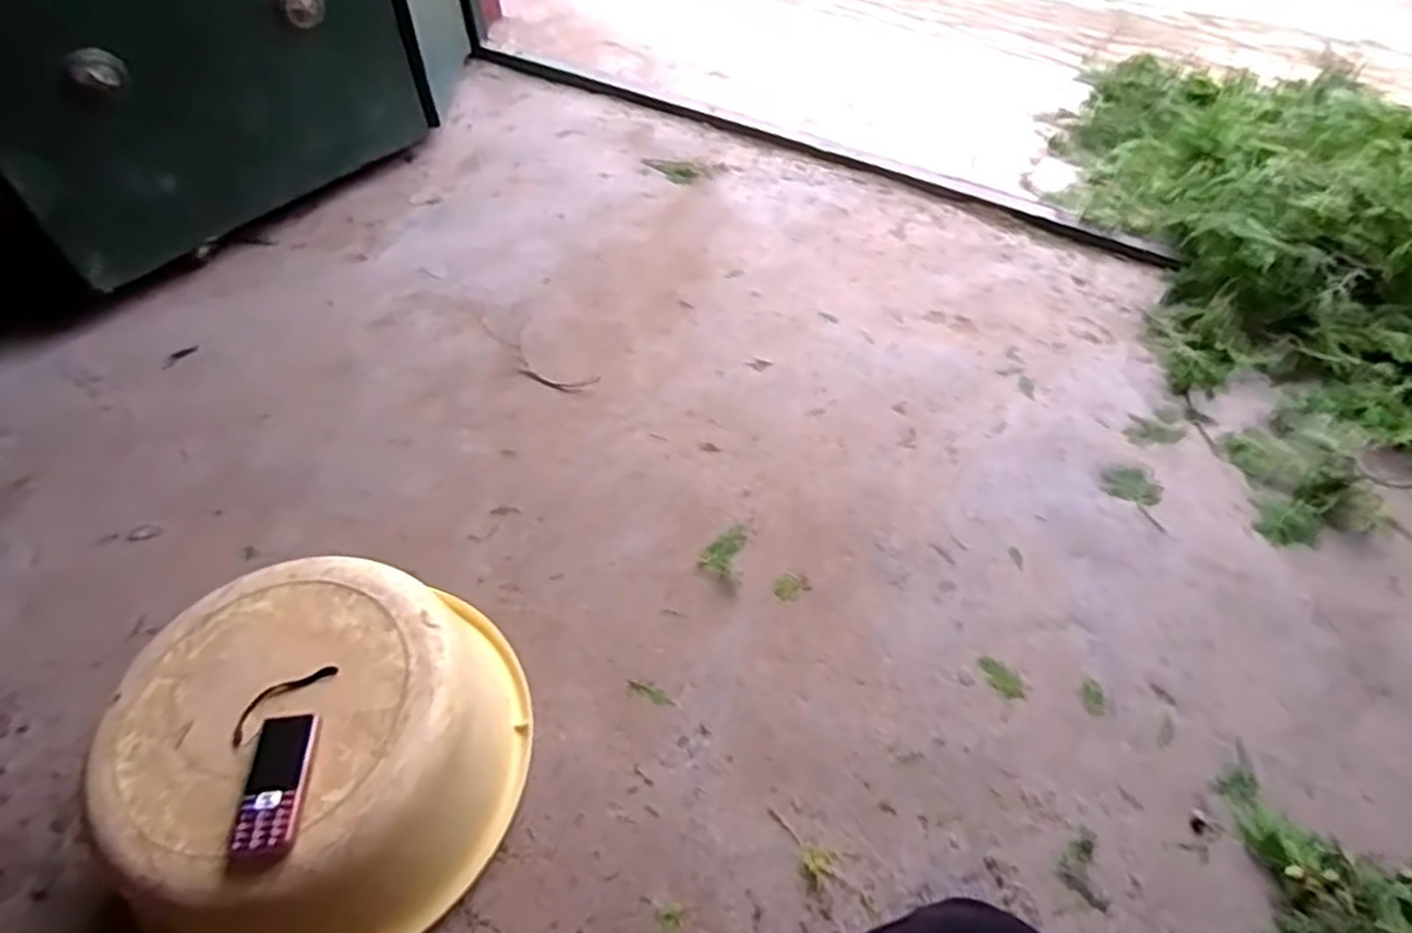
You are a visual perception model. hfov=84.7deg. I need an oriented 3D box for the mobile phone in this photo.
[{"bbox_3d":[-0.403,0.295,0.726,0.056,0.021,0.124,-4,52,-3],"label":"mobile phone"}]

